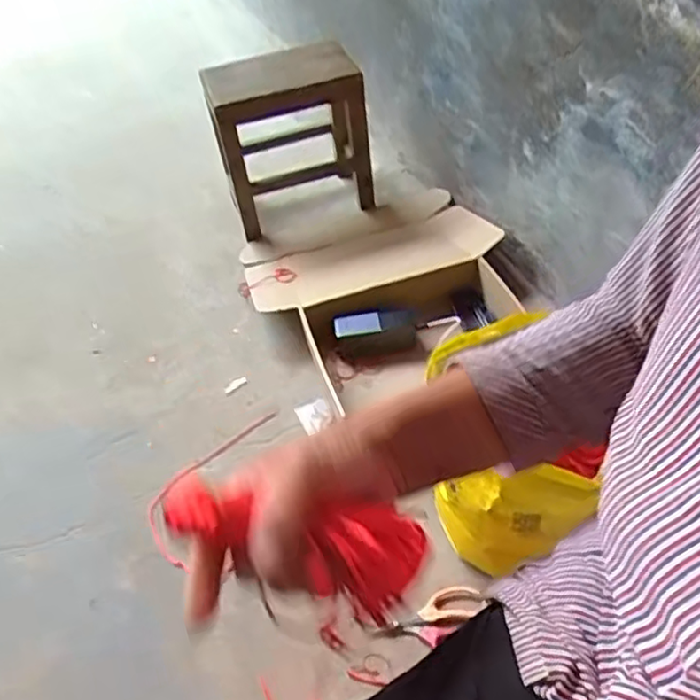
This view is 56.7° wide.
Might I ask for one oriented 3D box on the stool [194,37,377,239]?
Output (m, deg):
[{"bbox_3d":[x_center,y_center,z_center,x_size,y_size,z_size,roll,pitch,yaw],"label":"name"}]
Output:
[{"bbox_3d":[-0.113,-0.383,1.207,0.280,0.300,0.189,-24,49,-17],"label":"stool"}]

